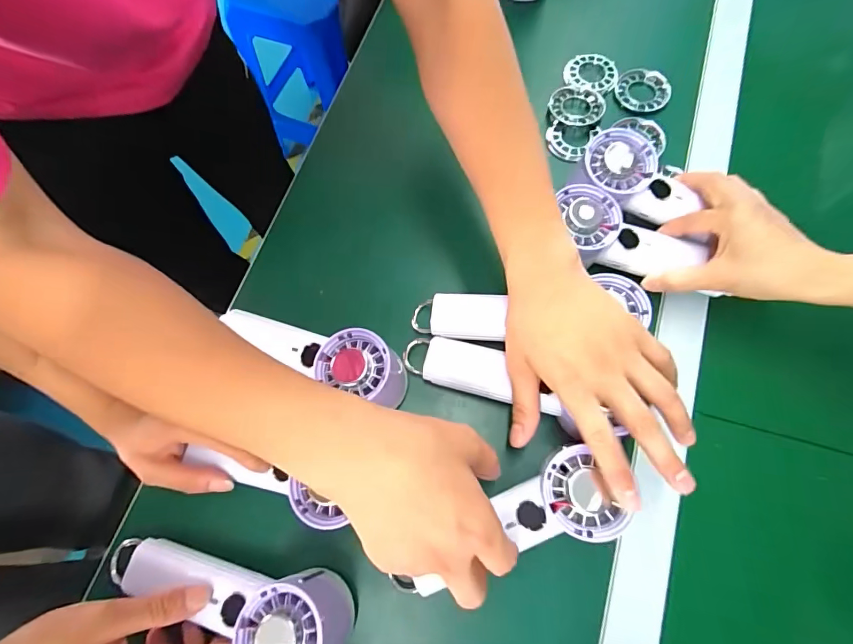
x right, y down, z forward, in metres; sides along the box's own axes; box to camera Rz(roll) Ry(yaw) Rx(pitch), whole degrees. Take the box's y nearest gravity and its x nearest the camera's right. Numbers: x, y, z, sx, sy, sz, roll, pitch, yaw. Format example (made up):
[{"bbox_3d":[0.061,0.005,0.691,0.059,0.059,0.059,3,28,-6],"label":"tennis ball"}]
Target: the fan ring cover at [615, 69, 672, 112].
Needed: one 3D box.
[{"bbox_3d":[0.249,-0.265,0.486,0.060,0.010,0.056,7,72,5],"label":"fan ring cover"}]

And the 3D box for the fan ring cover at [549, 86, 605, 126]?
[{"bbox_3d":[0.171,-0.245,0.480,0.059,0.013,0.050,21,74,9],"label":"fan ring cover"}]

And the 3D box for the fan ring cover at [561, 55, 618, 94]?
[{"bbox_3d":[0.192,-0.290,0.497,0.061,0.013,0.054,12,73,7],"label":"fan ring cover"}]

